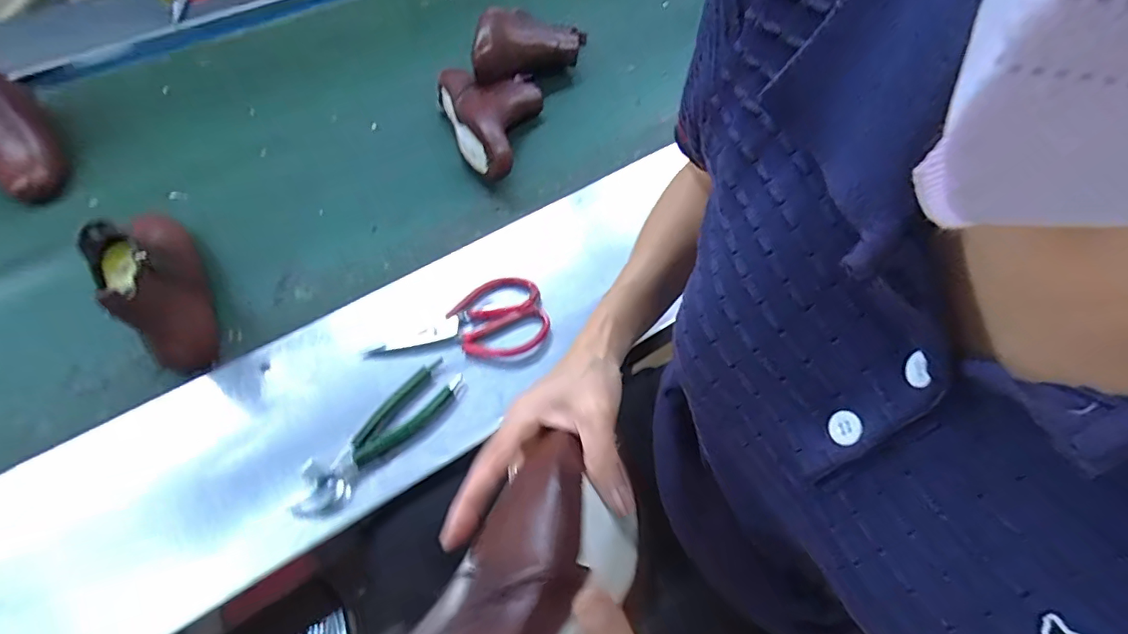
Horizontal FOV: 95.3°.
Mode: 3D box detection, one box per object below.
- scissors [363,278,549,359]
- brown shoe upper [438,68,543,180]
[{"bbox_3d":[-0.117,0.017,0.578,0.197,0.020,0.103,-21,59,-13],"label":"scissors"},{"bbox_3d":[-0.088,-0.301,0.779,0.150,0.088,0.209,-19,59,-12],"label":"brown shoe upper"}]

